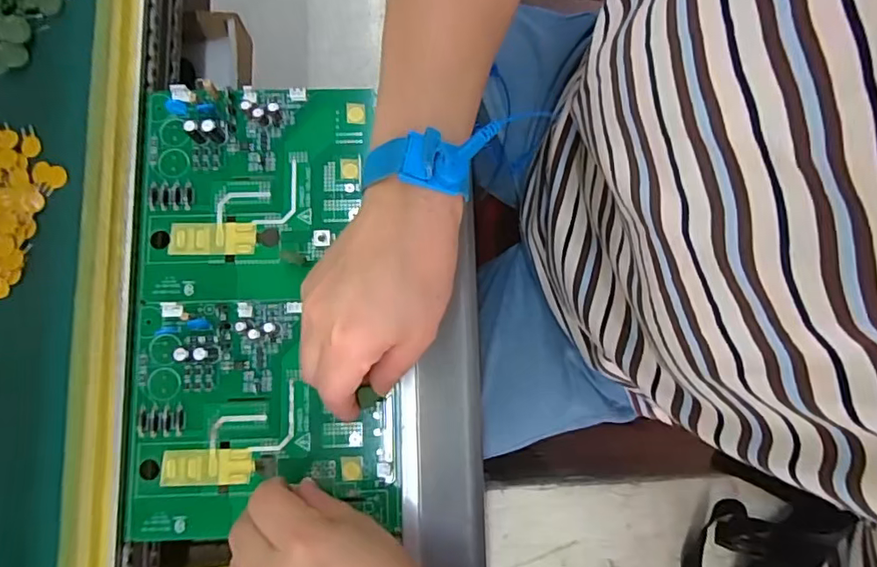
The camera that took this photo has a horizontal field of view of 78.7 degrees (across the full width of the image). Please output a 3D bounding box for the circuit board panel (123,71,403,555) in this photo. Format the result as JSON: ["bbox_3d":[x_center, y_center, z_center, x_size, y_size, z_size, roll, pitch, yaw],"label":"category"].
[{"bbox_3d":[-0.109,0.008,0.331,0.154,0.022,0.271,-2,79,-2],"label":"circuit board panel"}]

